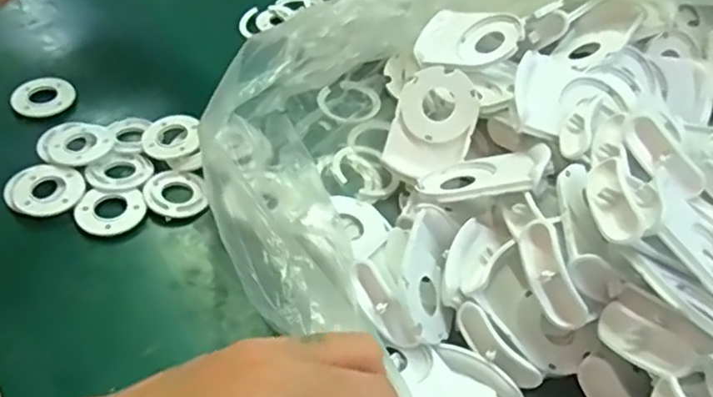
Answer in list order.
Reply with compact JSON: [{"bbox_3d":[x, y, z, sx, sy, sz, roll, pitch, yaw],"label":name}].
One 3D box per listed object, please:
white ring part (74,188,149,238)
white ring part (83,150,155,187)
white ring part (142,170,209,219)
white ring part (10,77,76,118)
[{"bbox_3d":[-0.163,0.007,0.433,0.044,0.004,0.035,0,48,-6],"label":"white ring part"},{"bbox_3d":[-0.166,-0.021,0.460,0.043,0.007,0.034,-1,48,-8],"label":"white ring part"},{"bbox_3d":[-0.124,-0.003,0.452,0.042,0.008,0.039,-6,49,-12],"label":"white ring part"},{"bbox_3d":[-0.242,-0.079,0.507,0.043,0.009,0.043,-5,49,-11],"label":"white ring part"}]

